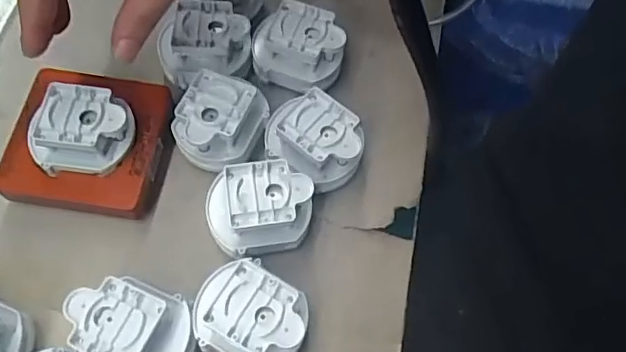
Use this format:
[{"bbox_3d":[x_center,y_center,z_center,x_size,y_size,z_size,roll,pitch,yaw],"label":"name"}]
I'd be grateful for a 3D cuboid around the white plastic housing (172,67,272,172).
[{"bbox_3d":[-0.067,-0.040,0.399,0.057,0.041,0.070,22,66,7],"label":"white plastic housing"}]

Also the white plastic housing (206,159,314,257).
[{"bbox_3d":[-0.035,0.024,0.377,0.067,0.046,0.053,-9,66,-7],"label":"white plastic housing"}]

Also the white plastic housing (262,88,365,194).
[{"bbox_3d":[0.001,-0.022,0.400,0.067,0.047,0.052,38,69,13],"label":"white plastic housing"}]

